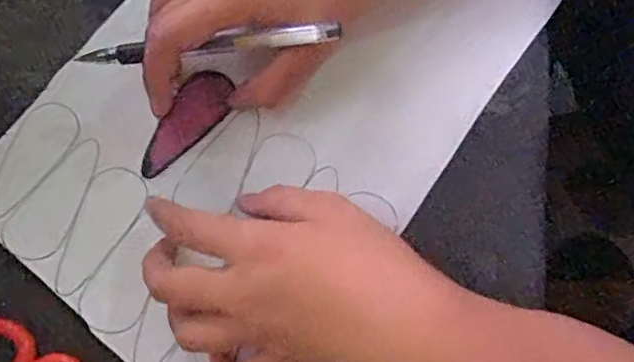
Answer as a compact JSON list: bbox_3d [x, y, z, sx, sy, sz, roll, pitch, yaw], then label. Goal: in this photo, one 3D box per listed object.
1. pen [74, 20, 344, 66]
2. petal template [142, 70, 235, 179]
[{"bbox_3d":[-0.055,-0.068,0.309,0.133,0.008,0.010,-4,72,11],"label":"pen"},{"bbox_3d":[-0.072,-0.032,0.341,0.024,0.004,0.068,39,81,11],"label":"petal template"}]

